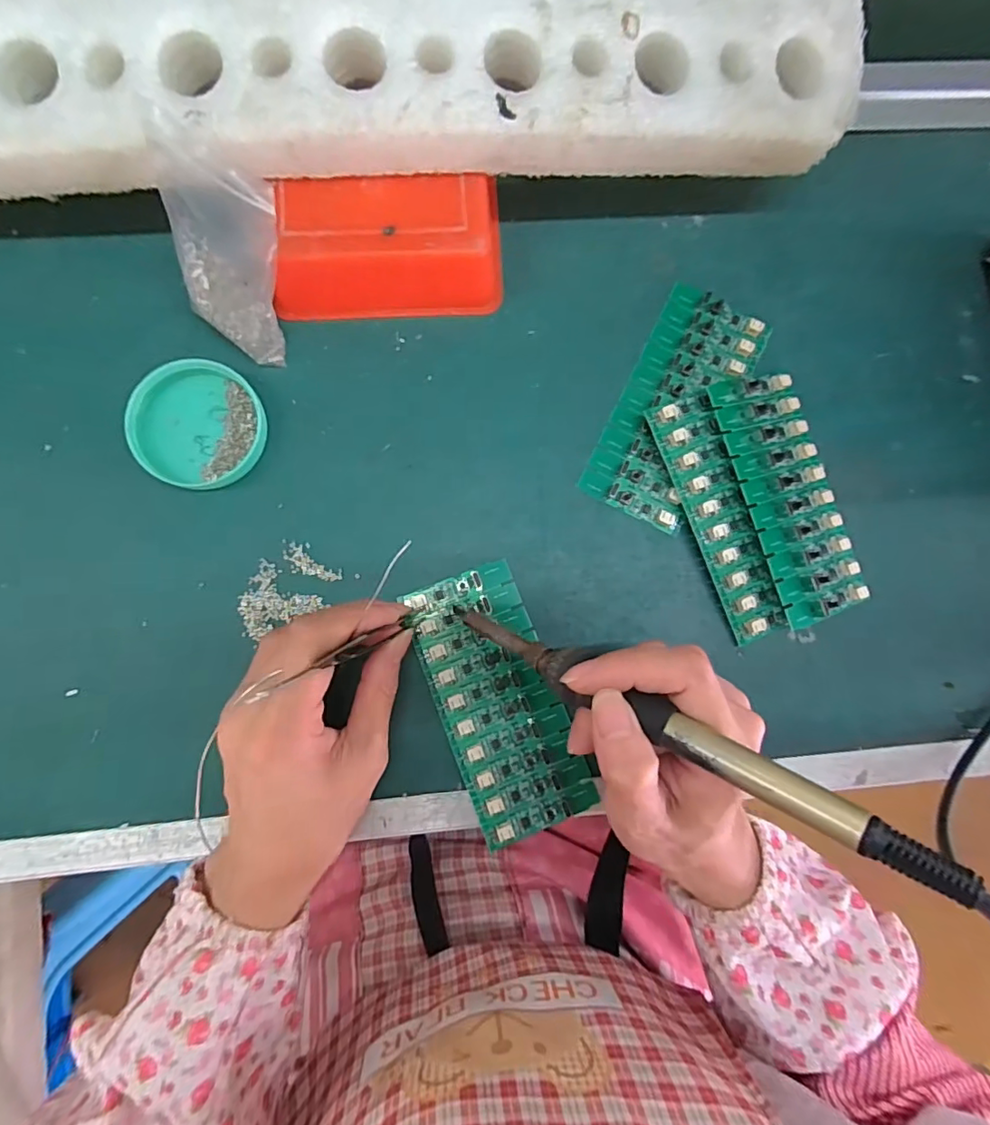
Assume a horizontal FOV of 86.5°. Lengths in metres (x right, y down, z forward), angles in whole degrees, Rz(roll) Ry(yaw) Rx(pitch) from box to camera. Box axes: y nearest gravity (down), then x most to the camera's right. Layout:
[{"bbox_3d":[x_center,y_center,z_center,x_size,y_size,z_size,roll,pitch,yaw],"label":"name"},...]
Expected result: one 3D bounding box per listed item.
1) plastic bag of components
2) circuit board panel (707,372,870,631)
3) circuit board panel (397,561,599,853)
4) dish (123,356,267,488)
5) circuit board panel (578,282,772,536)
[{"bbox_3d":[-0.127,-0.147,0.252,0.059,0.096,0.015,30,56,-2],"label":"plastic bag of components"},{"bbox_3d":[0.164,-0.037,0.293,0.057,0.017,0.138,-17,87,-5],"label":"circuit board panel"},{"bbox_3d":[0.002,0.073,0.279,0.061,0.008,0.137,-20,84,-5],"label":"circuit board panel"},{"bbox_3d":[-0.157,-0.073,0.280,0.064,0.014,0.066,0,86,-4],"label":"dish"},{"bbox_3d":[0.104,-0.090,0.299,0.062,0.009,0.135,27,84,-1],"label":"circuit board panel"}]

